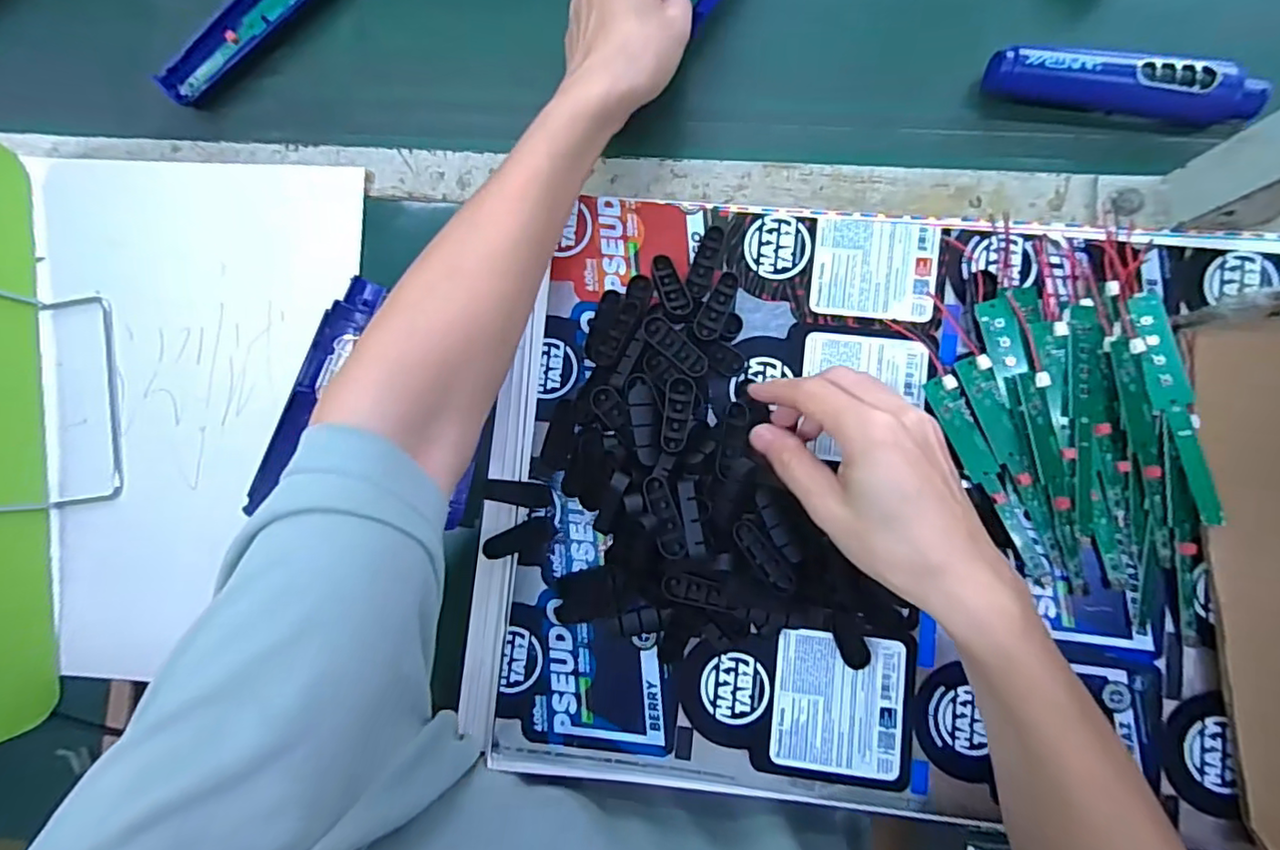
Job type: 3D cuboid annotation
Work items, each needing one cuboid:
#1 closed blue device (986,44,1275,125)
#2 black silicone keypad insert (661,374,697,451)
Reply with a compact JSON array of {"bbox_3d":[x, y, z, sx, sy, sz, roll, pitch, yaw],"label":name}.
[{"bbox_3d":[0.318,-0.226,0.401,0.171,0.037,0.027,8,87,1],"label":"closed blue device"},{"bbox_3d":[0.023,-0.007,0.363,0.017,0.007,0.047,9,69,1],"label":"black silicone keypad insert"}]

